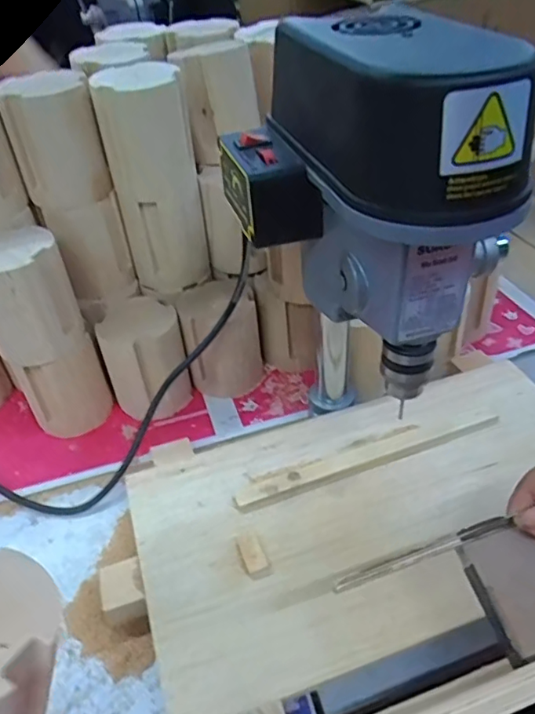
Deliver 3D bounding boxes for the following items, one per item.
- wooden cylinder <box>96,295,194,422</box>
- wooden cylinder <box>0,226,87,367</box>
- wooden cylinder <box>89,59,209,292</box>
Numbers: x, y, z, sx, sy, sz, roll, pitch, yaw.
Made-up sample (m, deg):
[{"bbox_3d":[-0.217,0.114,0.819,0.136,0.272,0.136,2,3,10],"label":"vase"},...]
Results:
[{"bbox_3d":[-0.122,0.002,0.566,0.078,0.098,0.079,-18,42,-15],"label":"wooden cylinder"},{"bbox_3d":[-0.211,-0.054,0.497,0.077,0.098,0.074,-21,43,-18],"label":"wooden cylinder"},{"bbox_3d":[-0.107,-0.165,0.543,0.079,0.196,0.069,-14,42,-11],"label":"wooden cylinder"}]

